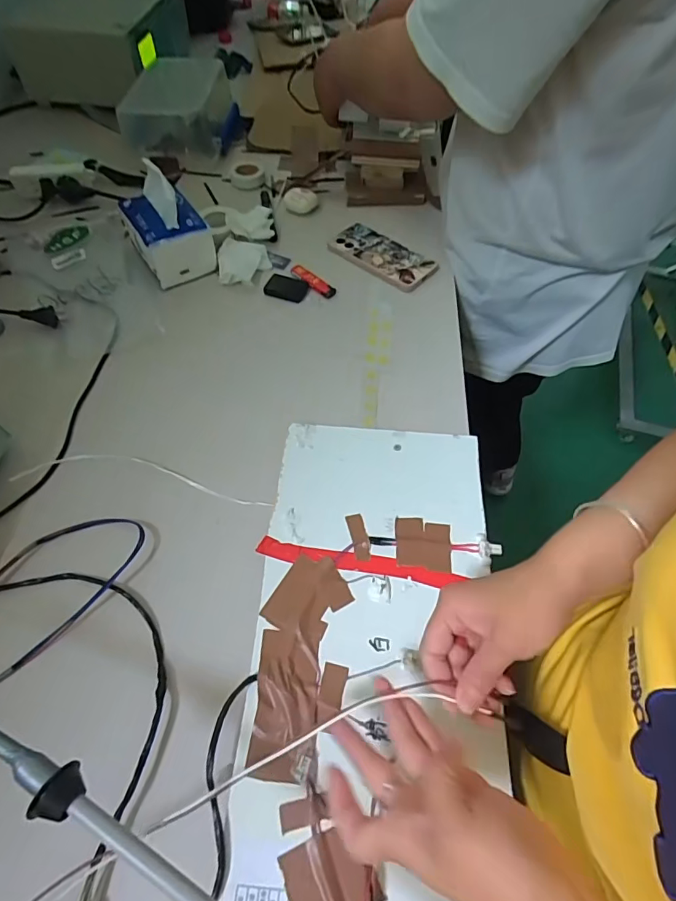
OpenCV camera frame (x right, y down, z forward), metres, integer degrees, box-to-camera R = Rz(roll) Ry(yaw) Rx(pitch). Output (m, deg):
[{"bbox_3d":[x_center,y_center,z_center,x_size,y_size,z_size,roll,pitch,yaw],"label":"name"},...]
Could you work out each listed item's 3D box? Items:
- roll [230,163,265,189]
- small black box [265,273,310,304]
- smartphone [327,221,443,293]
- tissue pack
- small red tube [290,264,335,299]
[{"bbox_3d":[-0.157,-0.481,0.814,0.058,0.015,0.058,0,58,0],"label":"roll"},{"bbox_3d":[-0.074,-0.236,0.676,0.060,0.008,0.048,11,59,7],"label":"small black box"},{"bbox_3d":[0.066,-0.293,0.702,0.161,0.009,0.081,37,65,21],"label":"smartphone"},{"bbox_3d":[-0.240,-0.317,0.656,0.097,0.110,0.118,-25,61,-15],"label":"tissue pack"},{"bbox_3d":[-0.037,-0.246,0.678,0.021,0.008,0.083,-40,66,-22],"label":"small red tube"}]

